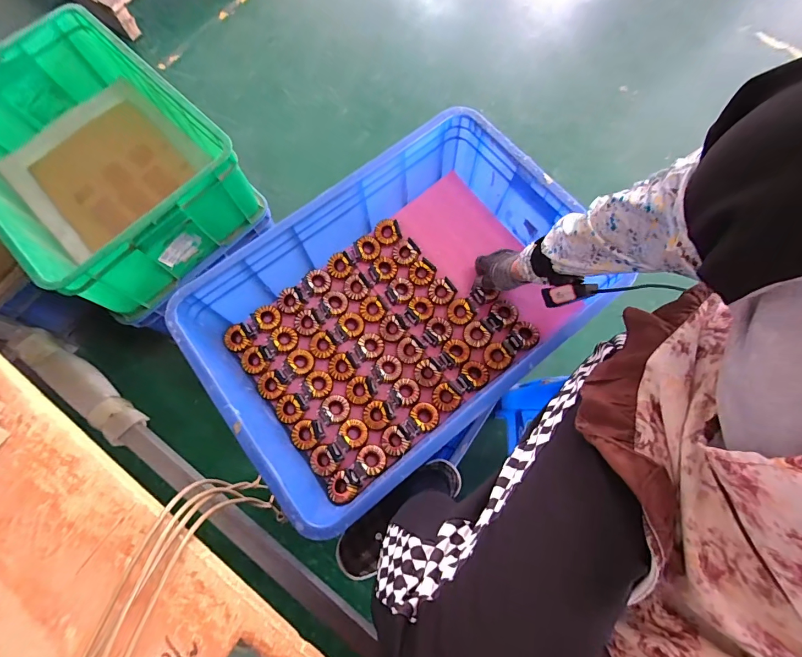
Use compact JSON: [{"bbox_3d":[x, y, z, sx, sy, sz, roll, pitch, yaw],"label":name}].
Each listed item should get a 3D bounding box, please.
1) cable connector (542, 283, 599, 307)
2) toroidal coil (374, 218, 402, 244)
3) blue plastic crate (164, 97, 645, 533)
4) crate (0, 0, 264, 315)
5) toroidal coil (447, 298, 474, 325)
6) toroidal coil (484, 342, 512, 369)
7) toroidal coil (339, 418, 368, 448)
[{"bbox_3d":[0.232,-0.049,0.548,0.015,0.076,0.025,-30,103,-39],"label":"cable connector"},{"bbox_3d":[-0.027,-0.193,0.770,0.049,0.020,0.048,0,74,1],"label":"toroidal coil"},{"bbox_3d":[-0.005,-0.036,0.658,0.592,0.158,0.407,-37,77,-9],"label":"blue plastic crate"},{"bbox_3d":[-0.654,-0.360,0.860,0.592,0.204,0.411,43,79,12],"label":"crate"},{"bbox_3d":[0.109,-0.031,0.725,0.047,0.019,0.043,0,74,1],"label":"toroidal coil"},{"bbox_3d":[0.166,0.048,0.684,0.039,0.015,0.047,-27,76,-7],"label":"toroidal coil"},{"bbox_3d":[-0.078,0.176,0.669,0.041,0.014,0.047,-38,77,-9],"label":"toroidal coil"}]

